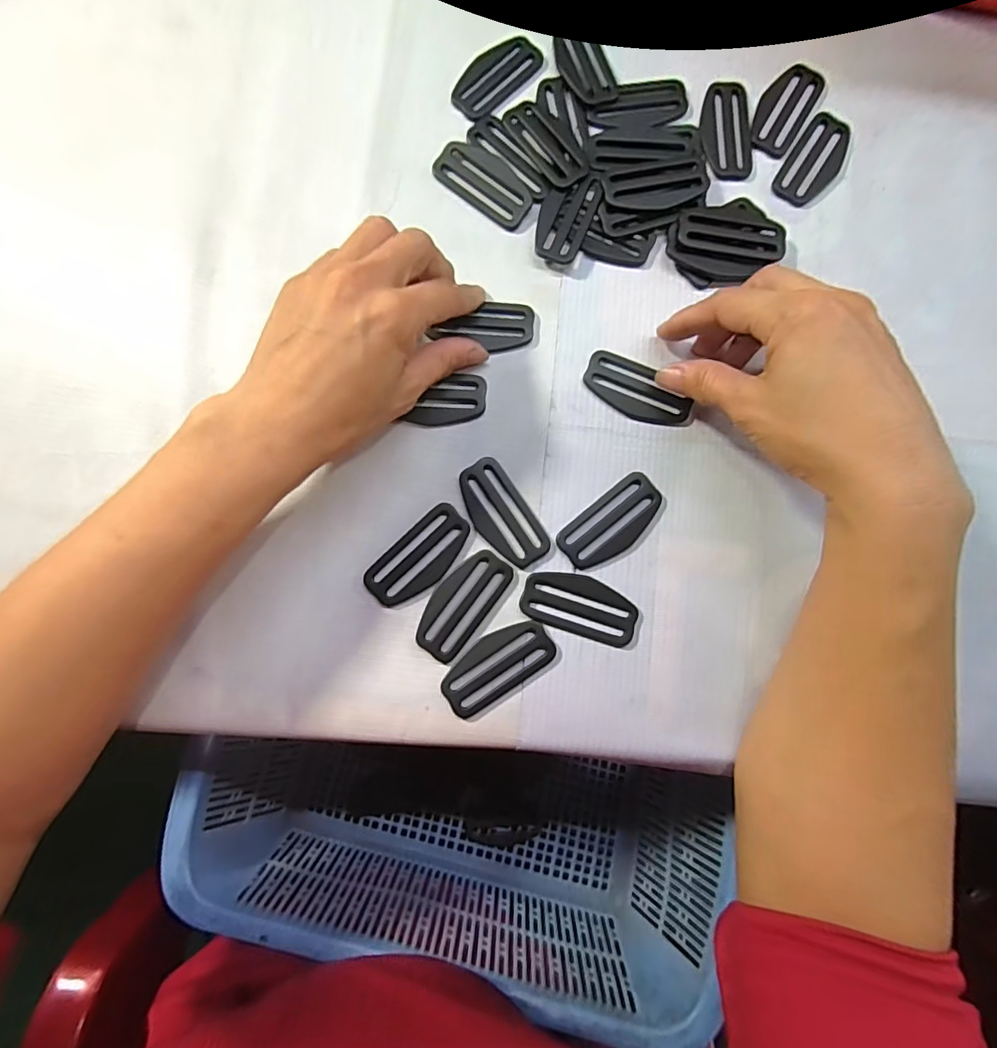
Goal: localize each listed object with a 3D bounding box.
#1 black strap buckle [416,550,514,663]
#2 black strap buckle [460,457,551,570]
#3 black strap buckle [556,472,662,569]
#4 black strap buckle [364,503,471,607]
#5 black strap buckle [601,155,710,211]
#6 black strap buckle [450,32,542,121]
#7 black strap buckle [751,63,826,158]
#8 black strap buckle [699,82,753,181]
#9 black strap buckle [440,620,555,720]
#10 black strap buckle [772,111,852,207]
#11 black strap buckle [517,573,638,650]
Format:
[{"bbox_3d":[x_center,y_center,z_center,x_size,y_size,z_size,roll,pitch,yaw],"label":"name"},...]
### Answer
[{"bbox_3d":[-0.019,0.040,0.255,0.029,0.004,0.059,36,83,4],"label":"black strap buckle"},{"bbox_3d":[0.002,-0.005,0.262,0.029,0.004,0.059,-34,84,-5],"label":"black strap buckle"},{"bbox_3d":[0.060,0.000,0.263,0.060,0.004,0.029,-39,85,-5],"label":"black strap buckle"},{"bbox_3d":[-0.041,0.017,0.258,0.031,0.004,0.060,42,84,4],"label":"black strap buckle"},{"bbox_3d":[0.088,-0.189,0.282,0.058,0.007,0.027,-11,83,-2],"label":"black strap buckle"},{"bbox_3d":[-0.002,-0.263,0.293,0.061,0.004,0.031,-44,85,-6],"label":"black strap buckle"},{"bbox_3d":[0.168,-0.243,0.291,0.028,0.004,0.061,31,83,3],"label":"black strap buckle"},{"bbox_3d":[0.132,-0.229,0.291,0.028,0.004,0.060,-1,83,-1],"label":"black strap buckle"},{"bbox_3d":[-0.001,0.071,0.252,0.059,0.004,0.028,-33,84,-5],"label":"black strap buckle"},{"bbox_3d":[0.184,-0.210,0.291,0.029,0.004,0.062,31,83,3],"label":"black strap buckle"},{"bbox_3d":[0.042,0.042,0.258,0.059,0.004,0.029,19,83,2],"label":"black strap buckle"}]

